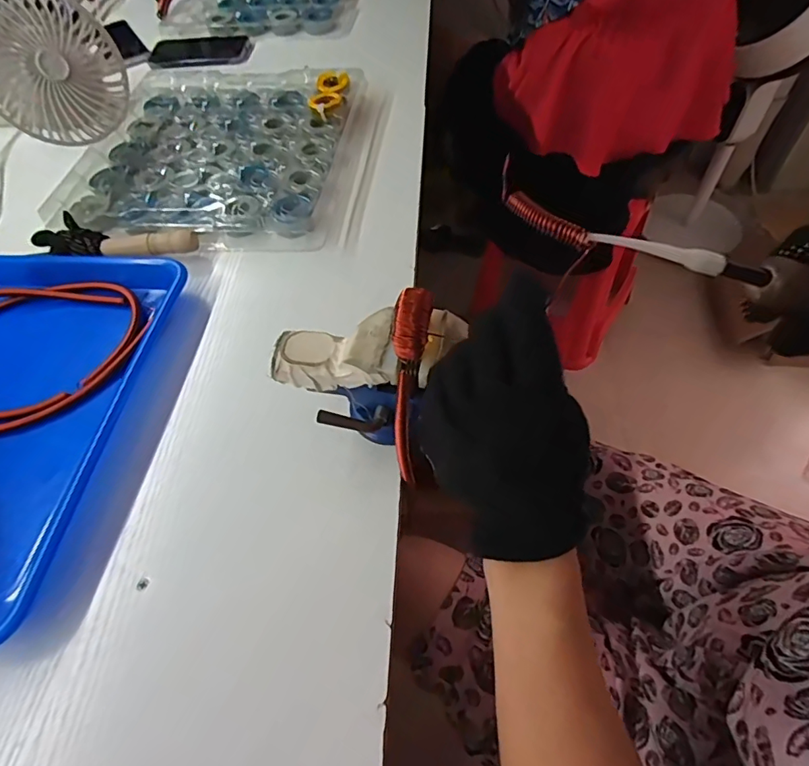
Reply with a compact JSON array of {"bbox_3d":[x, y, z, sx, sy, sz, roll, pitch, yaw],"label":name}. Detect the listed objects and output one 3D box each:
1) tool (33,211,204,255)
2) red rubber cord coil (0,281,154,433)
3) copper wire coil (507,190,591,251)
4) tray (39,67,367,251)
[{"bbox_3d":[-0.290,-0.145,0.491,0.158,0.023,0.038,-2,58,3],"label":"tool"},{"bbox_3d":[-0.340,-0.032,0.440,0.199,0.015,0.164,8,59,9],"label":"red rubber cord coil"},{"bbox_3d":[0.060,-0.069,0.210,0.007,0.007,0.042,-36,61,-19],"label":"copper wire coil"},{"bbox_3d":[-0.218,-0.282,0.580,0.297,0.028,0.306,4,58,7],"label":"tray"}]

